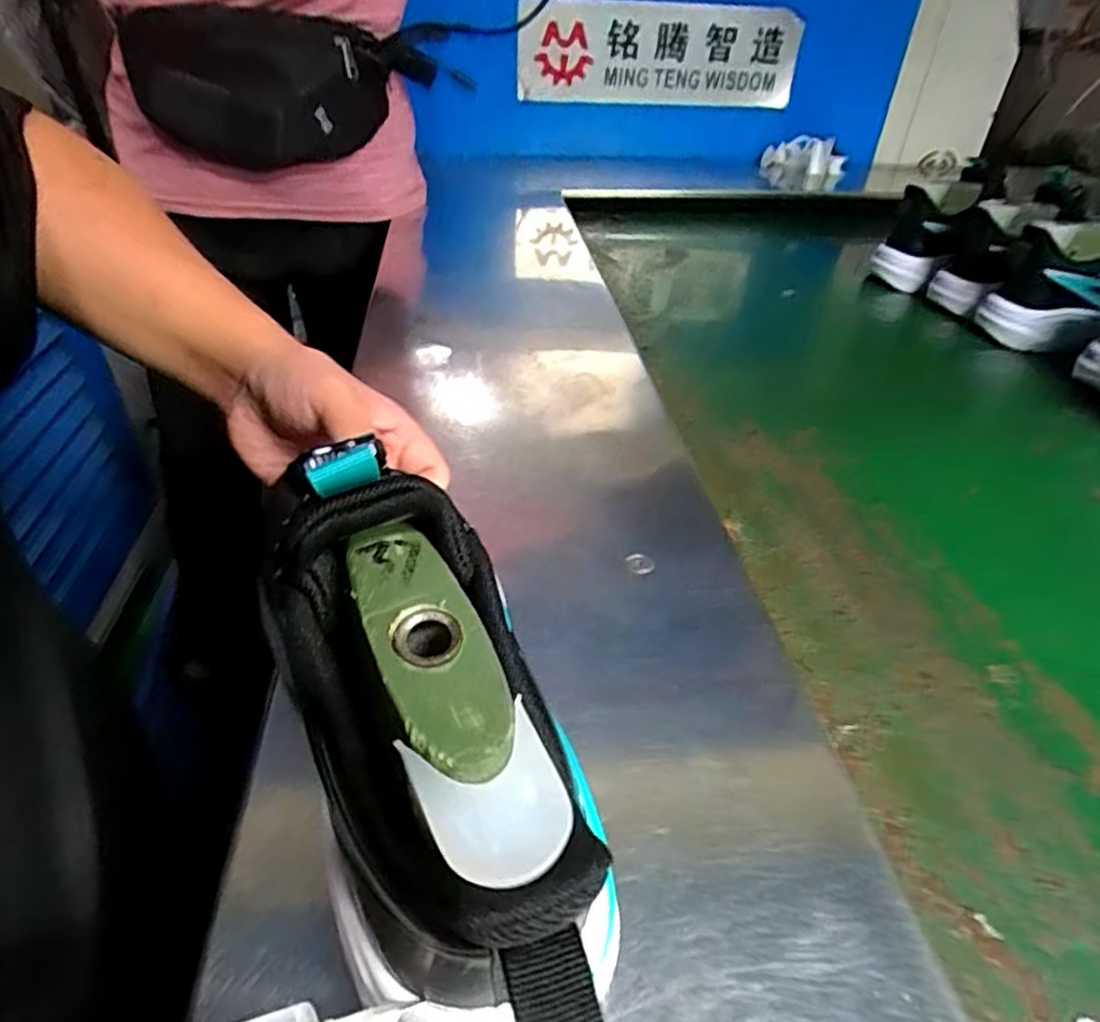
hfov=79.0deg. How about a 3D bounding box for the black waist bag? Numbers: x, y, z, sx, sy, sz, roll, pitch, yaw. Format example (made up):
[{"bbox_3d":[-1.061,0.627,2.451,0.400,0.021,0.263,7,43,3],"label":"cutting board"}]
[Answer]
[{"bbox_3d":[-0.322,-0.471,0.745,0.255,0.135,0.129,4,38,4],"label":"black waist bag"}]

